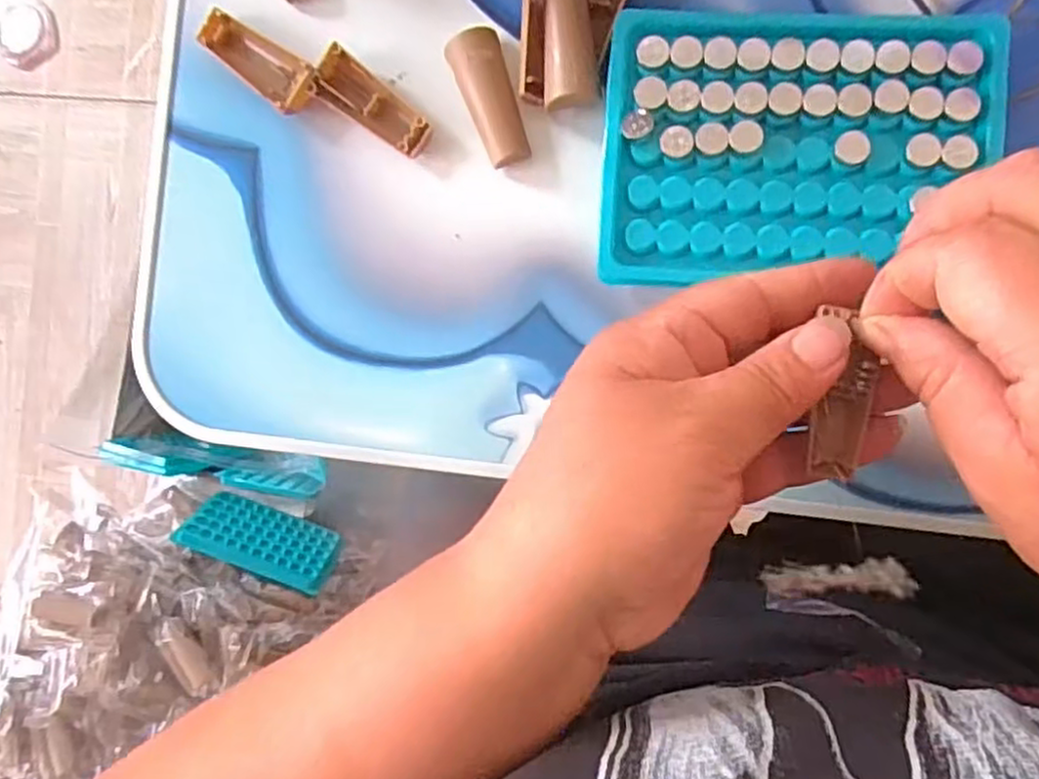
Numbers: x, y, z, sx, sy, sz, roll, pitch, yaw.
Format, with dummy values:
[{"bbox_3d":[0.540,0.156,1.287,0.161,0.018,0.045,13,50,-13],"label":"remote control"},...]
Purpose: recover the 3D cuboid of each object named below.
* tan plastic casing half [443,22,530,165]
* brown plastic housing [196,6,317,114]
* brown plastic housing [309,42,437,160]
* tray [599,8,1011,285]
[{"bbox_3d":[-0.011,-0.112,0.278,0.019,0.010,0.051,-21,88,6],"label":"tan plastic casing half"},{"bbox_3d":[-0.103,-0.131,0.288,0.053,0.008,0.020,41,94,5],"label":"brown plastic housing"},{"bbox_3d":[-0.056,-0.111,0.283,0.050,0.010,0.019,34,94,5],"label":"brown plastic housing"},{"bbox_3d":[0.097,-0.084,0.260,0.130,0.020,0.092,3,90,7],"label":"tray"}]

